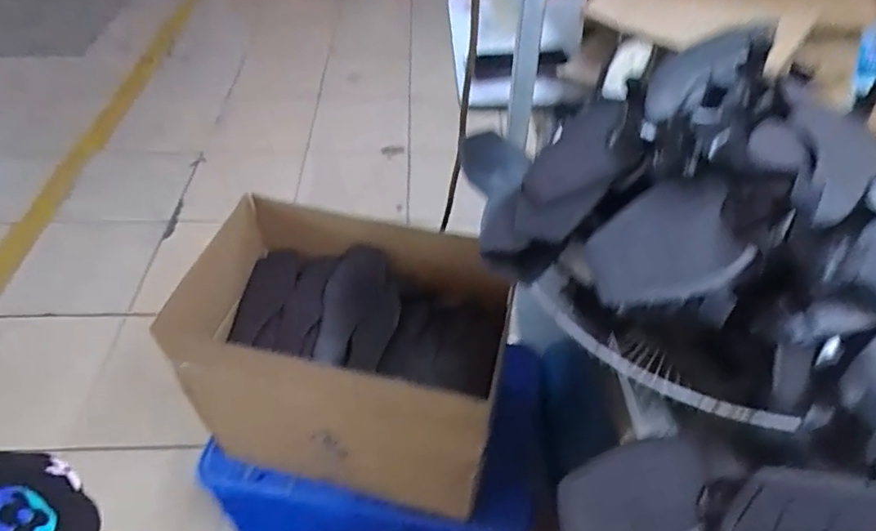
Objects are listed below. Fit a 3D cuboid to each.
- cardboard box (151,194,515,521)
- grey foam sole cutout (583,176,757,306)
[{"bbox_3d":[-0.137,0.144,0.880,0.437,0.328,0.299,8,47,7],"label":"cardboard box"},{"bbox_3d":[0.171,-0.016,0.418,0.110,0.014,0.085,-18,77,8],"label":"grey foam sole cutout"}]

